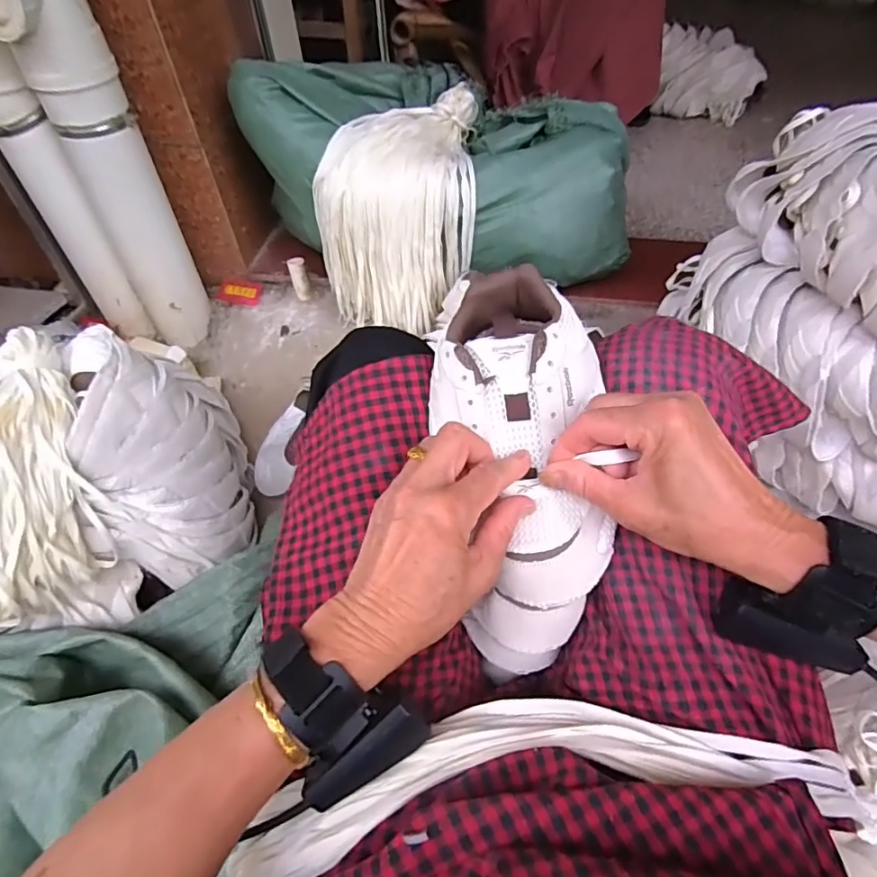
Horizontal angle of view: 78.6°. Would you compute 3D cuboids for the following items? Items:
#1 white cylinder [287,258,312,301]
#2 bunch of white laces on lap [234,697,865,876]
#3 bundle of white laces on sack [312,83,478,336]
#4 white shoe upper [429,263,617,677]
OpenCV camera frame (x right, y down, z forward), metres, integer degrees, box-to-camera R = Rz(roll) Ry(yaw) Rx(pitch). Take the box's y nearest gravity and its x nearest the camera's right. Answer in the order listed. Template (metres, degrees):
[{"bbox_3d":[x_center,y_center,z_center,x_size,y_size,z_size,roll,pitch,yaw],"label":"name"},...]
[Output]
[{"bbox_3d":[-0.270,-0.313,1.048,0.032,0.080,0.027,-15,31,-10],"label":"white cylinder"},{"bbox_3d":[0.052,0.187,0.299,0.331,0.055,0.077,-7,52,-4],"label":"bunch of white laces on lap"},{"bbox_3d":[-0.067,-0.403,0.937,0.250,0.266,0.302,0,52,2],"label":"bundle of white laces on sack"},{"bbox_3d":[0.057,0.021,0.365,0.107,0.061,0.275,-5,86,-2],"label":"white shoe upper"}]

